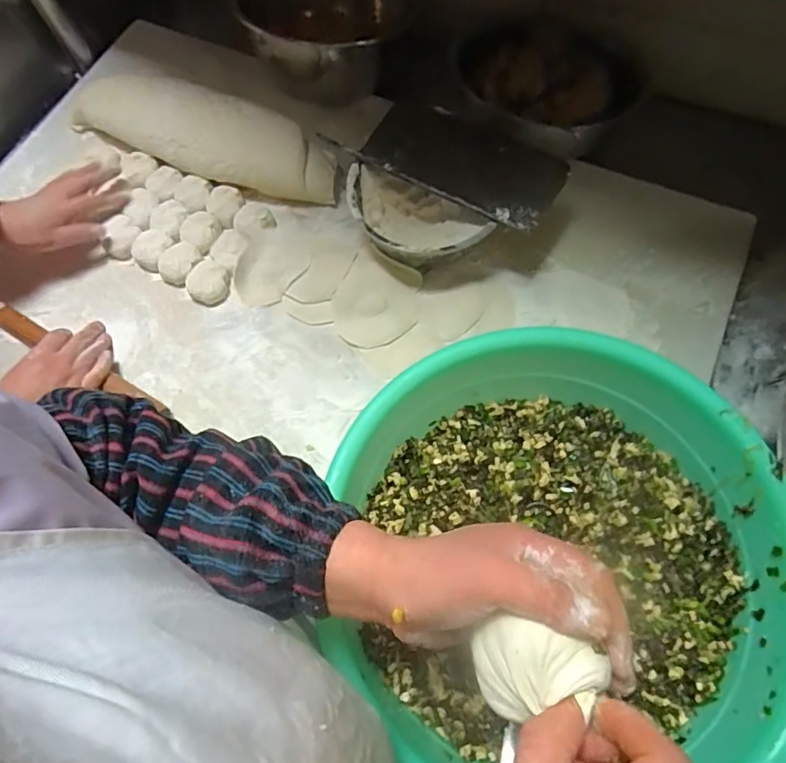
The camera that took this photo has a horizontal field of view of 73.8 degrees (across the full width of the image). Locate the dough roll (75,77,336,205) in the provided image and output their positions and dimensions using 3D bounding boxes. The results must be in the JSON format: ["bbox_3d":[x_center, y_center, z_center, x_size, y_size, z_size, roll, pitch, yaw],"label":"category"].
[{"bbox_3d":[-0.277,-0.357,0.749,0.430,0.062,0.123,20,72,9],"label":"dough roll"}]

